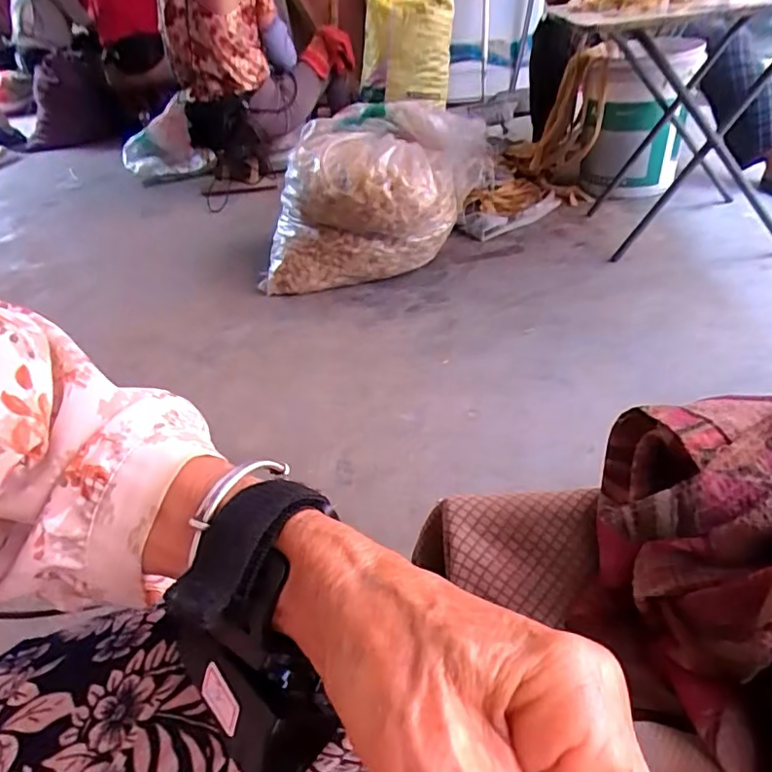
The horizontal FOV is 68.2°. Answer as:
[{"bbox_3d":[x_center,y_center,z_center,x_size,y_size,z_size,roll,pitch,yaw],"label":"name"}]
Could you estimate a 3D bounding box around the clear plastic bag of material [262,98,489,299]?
[{"bbox_3d":[-0.025,-0.480,1.428,0.534,0.312,0.361,-3,36,9],"label":"clear plastic bag of material"}]

